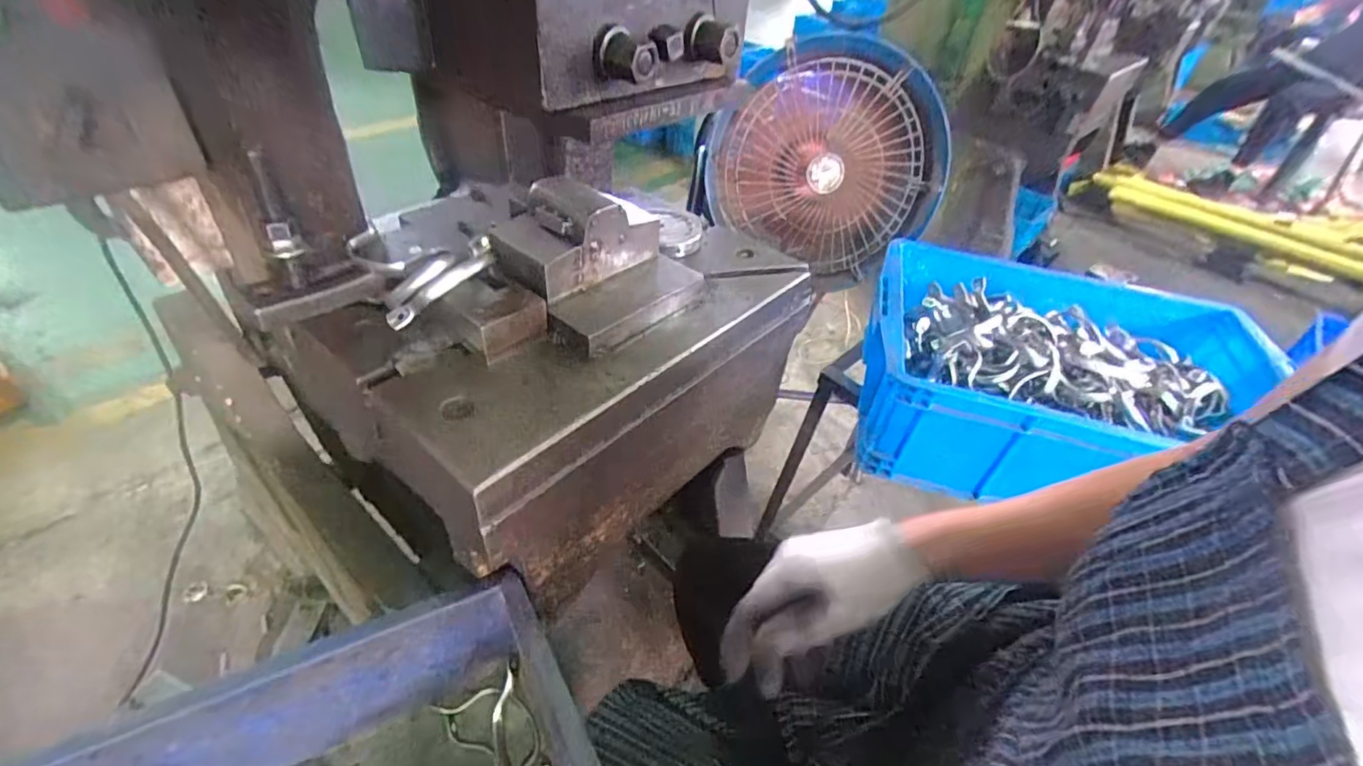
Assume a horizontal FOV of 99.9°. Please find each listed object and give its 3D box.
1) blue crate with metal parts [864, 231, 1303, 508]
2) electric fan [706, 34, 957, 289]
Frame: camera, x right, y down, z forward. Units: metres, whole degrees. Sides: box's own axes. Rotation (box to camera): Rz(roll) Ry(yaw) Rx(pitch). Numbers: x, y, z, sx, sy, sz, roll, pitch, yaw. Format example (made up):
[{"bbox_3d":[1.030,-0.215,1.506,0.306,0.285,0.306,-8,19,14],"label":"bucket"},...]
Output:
[{"bbox_3d":[0.493,0.003,0.759,0.487,0.171,0.330,15,41,9],"label":"blue crate with metal parts"},{"bbox_3d":[0.282,-0.424,1.125,0.453,0.391,0.194,8,40,1],"label":"electric fan"}]

